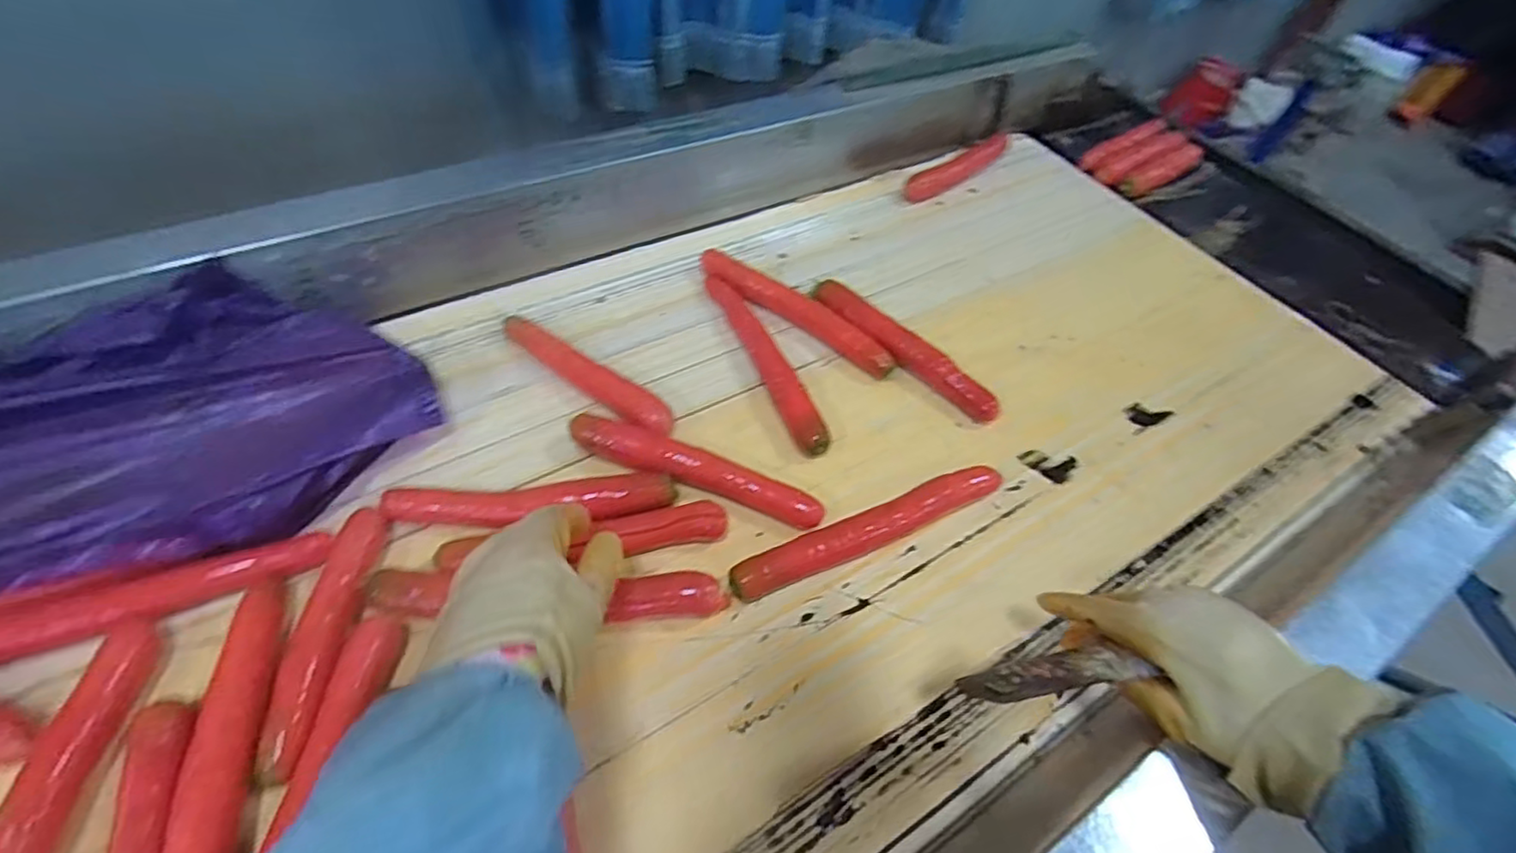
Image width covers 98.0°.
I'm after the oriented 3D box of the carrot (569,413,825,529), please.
[{"bbox_3d":[-0.055,0.040,0.589,0.231,0.040,0.035,16,54,7],"label":"carrot"}]

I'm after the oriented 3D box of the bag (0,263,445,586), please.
[{"bbox_3d":[-0.619,0.005,0.474,0.691,0.139,0.233,-10,51,-18],"label":"bag"}]

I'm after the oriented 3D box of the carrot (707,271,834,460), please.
[{"bbox_3d":[0.007,-0.075,0.688,0.030,0.034,0.259,-14,53,-21],"label":"carrot"}]

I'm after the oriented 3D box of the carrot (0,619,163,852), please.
[{"bbox_3d":[-0.441,0.234,0.407,0.029,0.029,0.220,1,53,-4],"label":"carrot"}]

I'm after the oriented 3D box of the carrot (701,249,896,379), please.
[{"bbox_3d":[0.039,-0.127,0.735,0.253,0.031,0.029,32,51,18],"label":"carrot"}]

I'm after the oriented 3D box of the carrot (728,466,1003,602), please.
[{"bbox_3d":[0.104,0.088,0.571,0.273,0.035,0.033,-17,54,-23],"label":"carrot"}]

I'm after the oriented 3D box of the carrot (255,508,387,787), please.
[{"bbox_3d":[-0.316,0.150,0.483,0.031,0.025,0.195,1,53,-4],"label":"carrot"}]

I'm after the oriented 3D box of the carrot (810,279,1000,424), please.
[{"bbox_3d":[0.154,-0.082,0.710,0.236,0.034,0.037,39,54,23],"label":"carrot"}]

